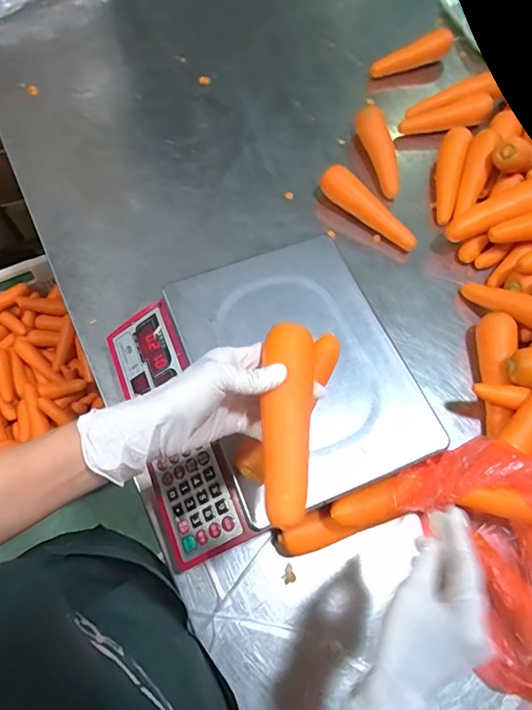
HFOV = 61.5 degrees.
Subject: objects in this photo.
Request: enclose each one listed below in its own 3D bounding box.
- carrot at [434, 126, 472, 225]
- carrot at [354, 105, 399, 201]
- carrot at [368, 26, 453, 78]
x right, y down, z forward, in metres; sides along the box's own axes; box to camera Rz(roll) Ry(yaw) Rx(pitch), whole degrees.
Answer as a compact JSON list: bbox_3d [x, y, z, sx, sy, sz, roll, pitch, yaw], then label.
[{"bbox_3d":[0.301,-0.292,0.736,0.038,0.030,0.180,13,78,5],"label":"carrot"},{"bbox_3d":[0.191,-0.346,0.761,0.040,0.054,0.173,-11,65,-7],"label":"carrot"},{"bbox_3d":[0.293,-0.586,0.880,0.193,0.048,0.042,-30,69,-14],"label":"carrot"}]

